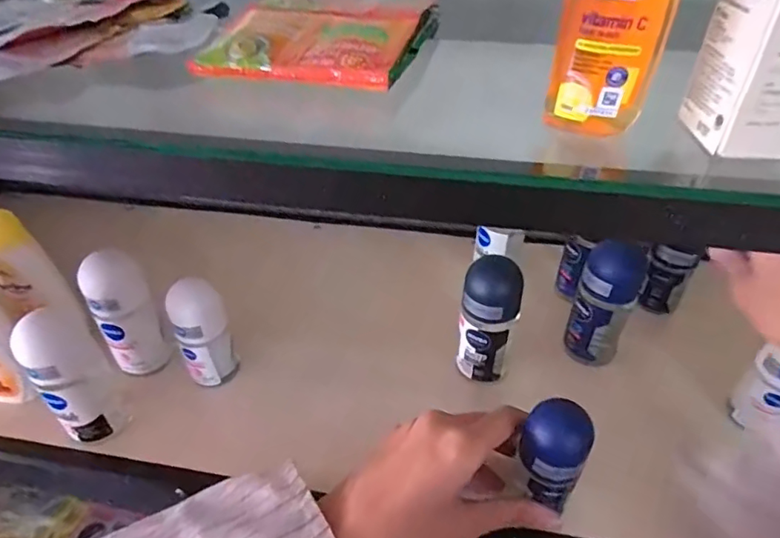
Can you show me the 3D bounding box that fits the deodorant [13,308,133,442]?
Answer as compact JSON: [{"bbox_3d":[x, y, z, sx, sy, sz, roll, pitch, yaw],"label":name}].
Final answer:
[{"bbox_3d":[-0.202,0.071,0.336,0.039,0.095,0.035,33,51,33],"label":"deodorant"}]

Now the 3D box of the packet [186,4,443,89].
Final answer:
[{"bbox_3d":[-0.034,-0.116,0.267,0.103,0.015,0.084,7,42,9],"label":"packet"}]

